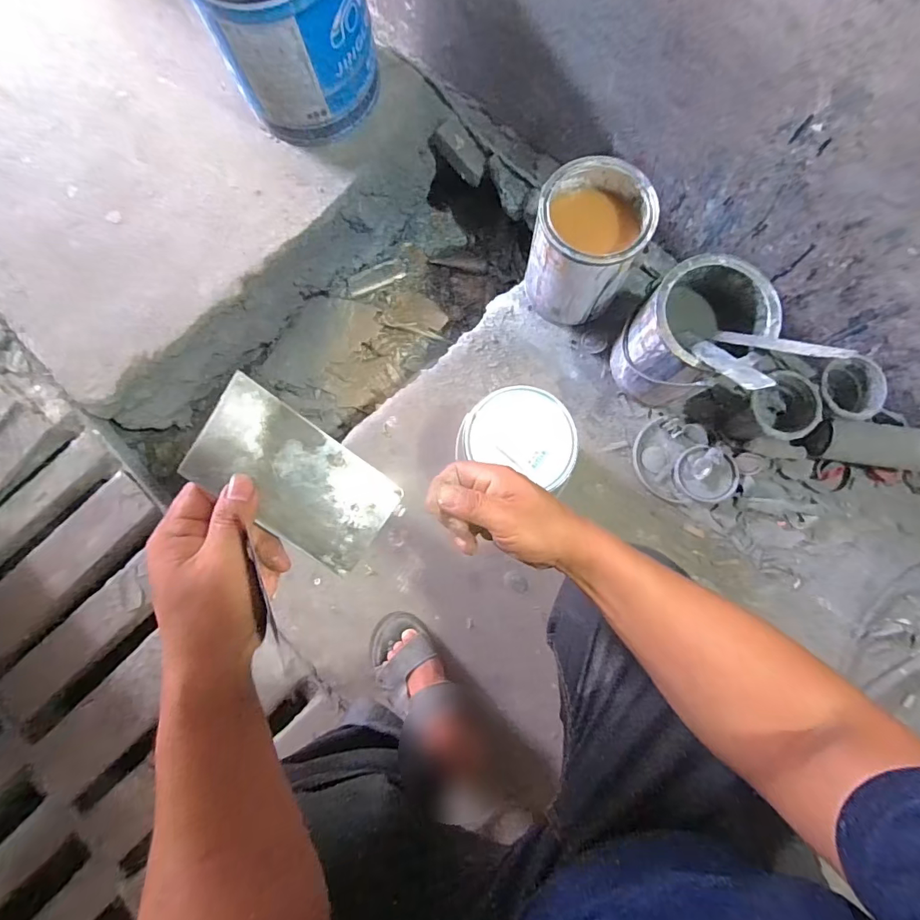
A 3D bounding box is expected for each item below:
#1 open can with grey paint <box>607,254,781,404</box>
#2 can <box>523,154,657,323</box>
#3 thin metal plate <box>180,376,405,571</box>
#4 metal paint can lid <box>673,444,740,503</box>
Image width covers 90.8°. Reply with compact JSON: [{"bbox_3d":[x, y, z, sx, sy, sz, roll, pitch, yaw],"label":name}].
[{"bbox_3d":[0.344,-0.184,0.700,0.169,0.202,0.160,0,81,3],"label":"open can with grey paint"},{"bbox_3d":[0.198,-0.342,0.730,0.160,0.196,0.182,12,82,4],"label":"can"},{"bbox_3d":[-0.112,0.013,0.312,0.134,0.005,0.074,37,74,-15],"label":"thin metal plate"},{"bbox_3d":[0.408,0.022,0.747,0.097,0.027,0.091,0,81,3],"label":"metal paint can lid"}]

